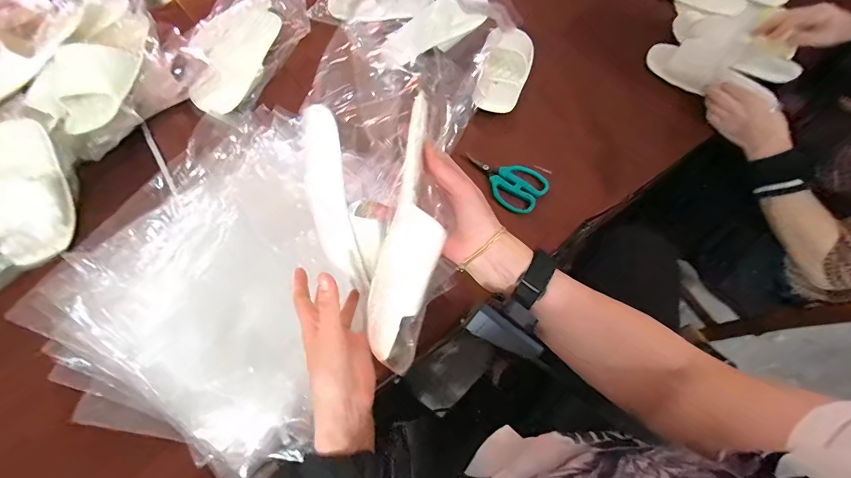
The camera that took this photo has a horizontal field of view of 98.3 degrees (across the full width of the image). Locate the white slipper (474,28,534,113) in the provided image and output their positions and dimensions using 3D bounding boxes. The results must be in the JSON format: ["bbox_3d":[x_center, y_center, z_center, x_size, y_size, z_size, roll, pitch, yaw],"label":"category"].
[{"bbox_3d":[0.146,-0.326,0.688,0.096,0.044,0.216,16,65,9],"label":"white slipper"}]

